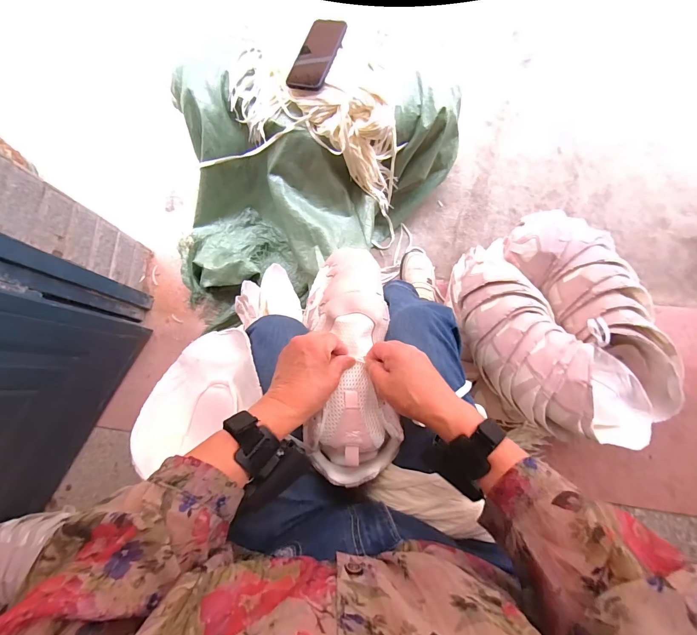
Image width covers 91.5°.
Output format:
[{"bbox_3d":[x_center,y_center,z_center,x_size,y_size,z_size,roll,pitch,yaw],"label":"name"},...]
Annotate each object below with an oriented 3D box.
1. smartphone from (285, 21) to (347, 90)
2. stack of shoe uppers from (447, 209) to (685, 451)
[{"bbox_3d":[-0.067,-0.549,0.707,0.087,0.014,0.171,19,82,18],"label":"smartphone"},{"bbox_3d":[0.425,0.029,0.685,0.341,0.164,0.485,-27,79,-3],"label":"stack of shoe uppers"}]

